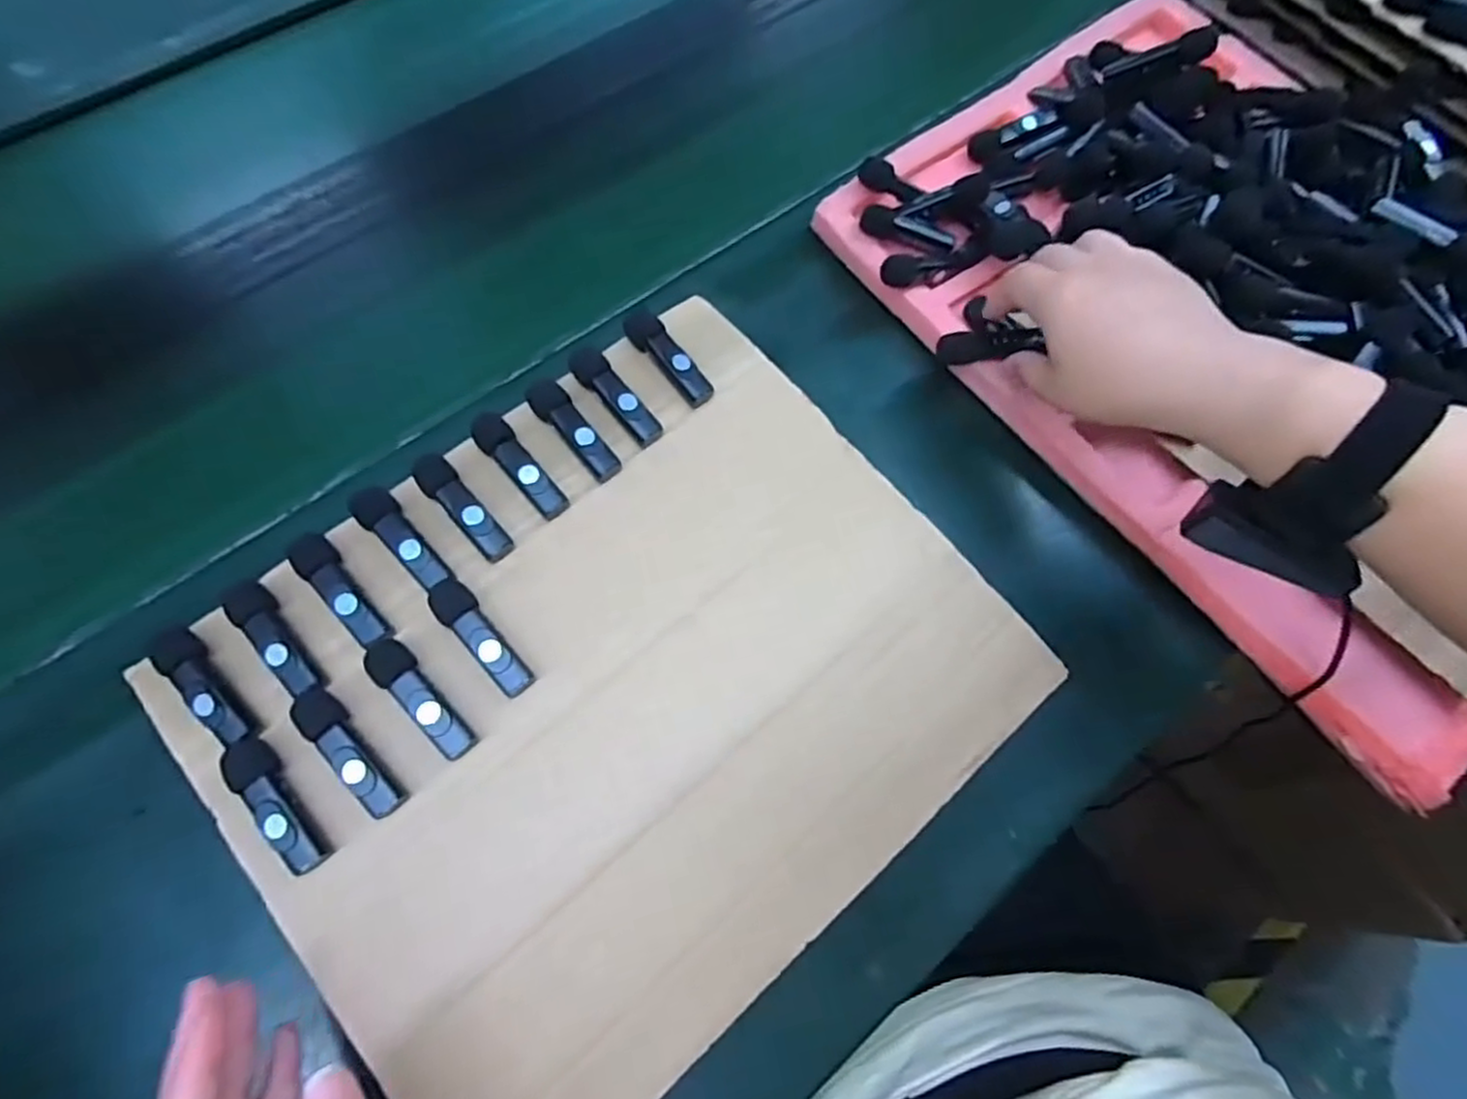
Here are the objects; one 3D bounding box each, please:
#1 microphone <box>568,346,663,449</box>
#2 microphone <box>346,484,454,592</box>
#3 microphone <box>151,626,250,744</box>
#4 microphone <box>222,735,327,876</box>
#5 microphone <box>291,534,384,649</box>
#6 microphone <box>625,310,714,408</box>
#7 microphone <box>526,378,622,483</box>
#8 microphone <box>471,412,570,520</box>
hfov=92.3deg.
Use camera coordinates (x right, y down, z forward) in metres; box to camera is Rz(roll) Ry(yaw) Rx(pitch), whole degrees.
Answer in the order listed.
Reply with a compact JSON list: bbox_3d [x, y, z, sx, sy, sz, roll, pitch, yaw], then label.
[{"bbox_3d":[-0.065,-0.083,0.385,0.020,0.017,0.065,-36,74,-16],"label":"microphone"},{"bbox_3d":[-0.164,-0.007,0.350,0.063,0.013,0.020,40,71,12],"label":"microphone"},{"bbox_3d":[-0.241,0.060,0.320,0.017,0.013,0.064,-40,75,-17],"label":"microphone"},{"bbox_3d":[-0.200,0.110,0.306,0.018,0.011,0.065,-35,74,-16],"label":"microphone"},{"bbox_3d":[-0.190,0.018,0.338,0.019,0.012,0.066,-37,74,-16],"label":"microphone"},{"bbox_3d":[-0.037,-0.106,0.395,0.021,0.019,0.061,-35,74,-15],"label":"microphone"},{"bbox_3d":[-0.085,-0.064,0.377,0.020,0.017,0.066,-38,75,-16],"label":"microphone"},{"bbox_3d":[-0.111,-0.043,0.366,0.020,0.018,0.063,-35,74,-16],"label":"microphone"}]

